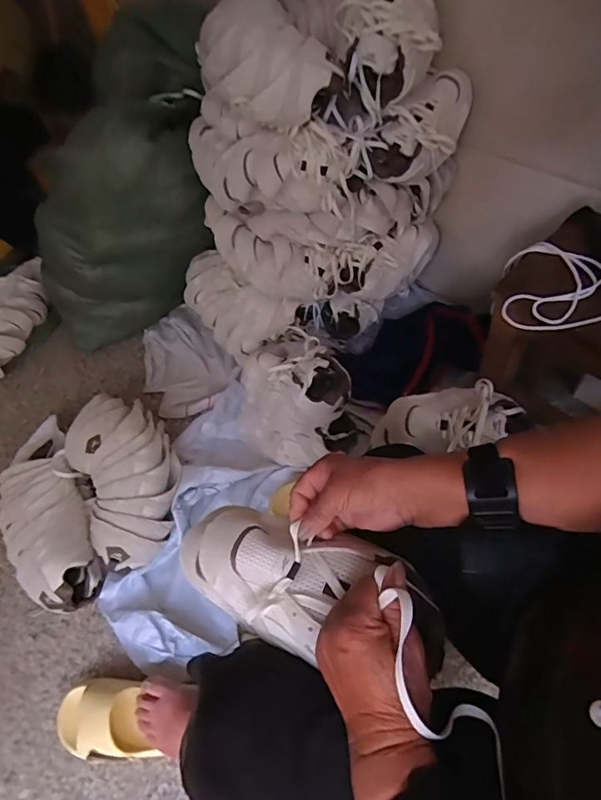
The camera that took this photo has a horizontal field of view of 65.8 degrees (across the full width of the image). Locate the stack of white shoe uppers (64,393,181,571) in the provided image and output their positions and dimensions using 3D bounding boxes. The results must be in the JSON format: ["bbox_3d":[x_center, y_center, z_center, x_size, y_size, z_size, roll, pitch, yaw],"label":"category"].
[{"bbox_3d":[-0.351,0.129,0.922,0.195,0.108,0.355,-27,54,-14],"label":"stack of white shoe uppers"}]

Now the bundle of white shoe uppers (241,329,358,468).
[{"bbox_3d":[-0.013,0.019,0.906,0.215,0.216,0.184,-21,53,-6],"label":"bundle of white shoe uppers"}]

